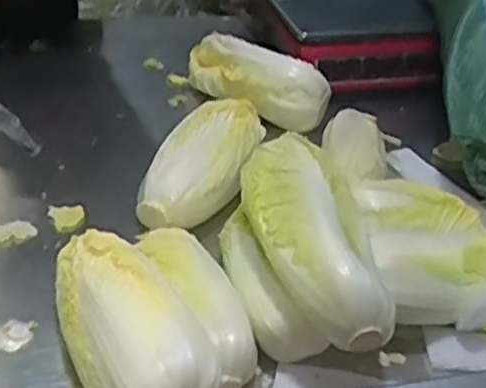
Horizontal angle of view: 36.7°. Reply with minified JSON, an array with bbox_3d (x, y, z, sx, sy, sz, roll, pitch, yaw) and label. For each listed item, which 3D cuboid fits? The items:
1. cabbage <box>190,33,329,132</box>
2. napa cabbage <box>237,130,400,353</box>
[{"bbox_3d":[0.011,-0.175,1.097,0.240,0.087,0.092,28,41,26],"label":"cabbage"},{"bbox_3d":[0.069,0.046,0.722,0.115,0.099,0.239,-4,38,-15],"label":"napa cabbage"}]

